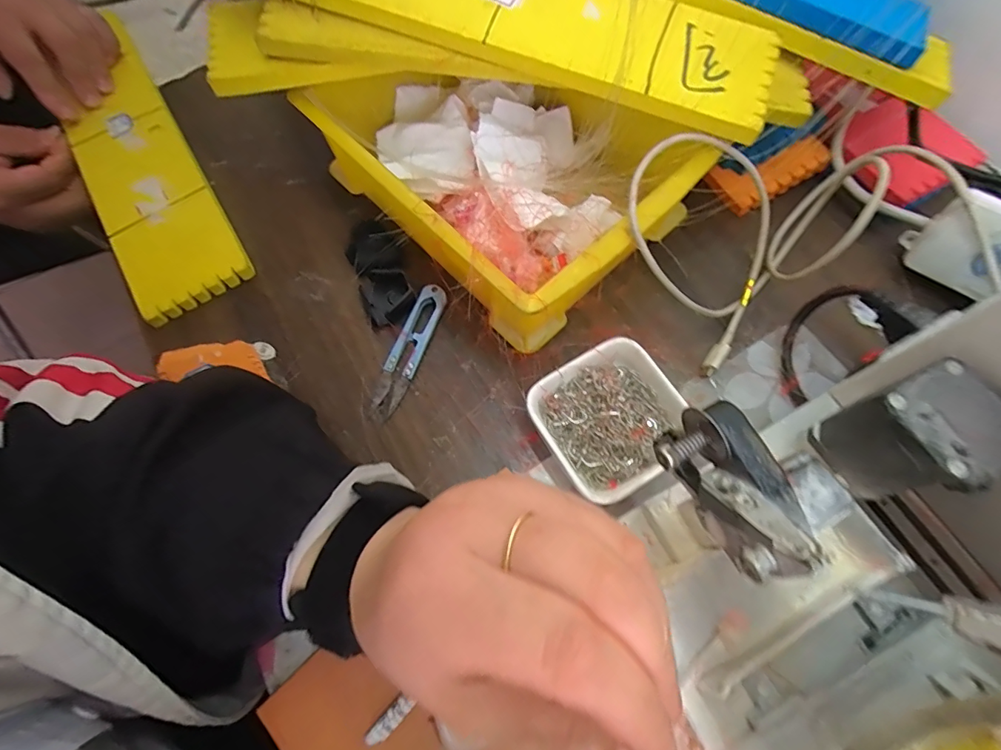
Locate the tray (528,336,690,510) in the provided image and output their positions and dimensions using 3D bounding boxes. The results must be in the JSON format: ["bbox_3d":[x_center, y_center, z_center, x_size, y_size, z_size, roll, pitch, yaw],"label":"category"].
[{"bbox_3d":[0.067,0.028,0.295,0.080,0.032,0.081,-32,71,-9],"label":"tray"}]

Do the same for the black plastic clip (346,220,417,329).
[{"bbox_3d":[-0.086,-0.072,0.344,0.036,0.024,0.074,-20,69,-5],"label":"black plastic clip"}]

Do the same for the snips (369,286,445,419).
[{"bbox_3d":[-0.063,-0.018,0.330,0.021,0.008,0.099,18,71,10],"label":"snips"}]

